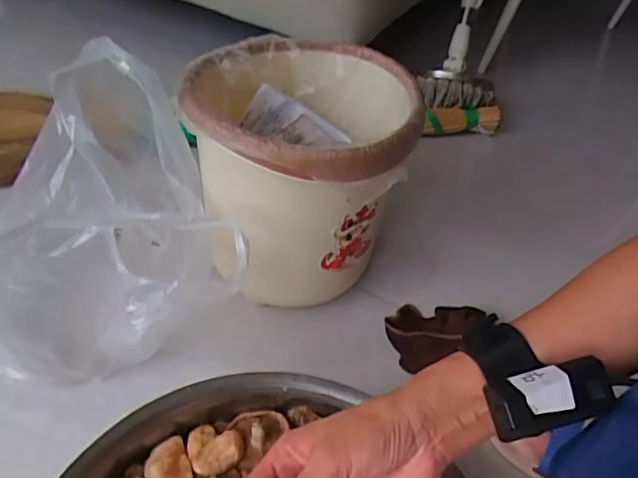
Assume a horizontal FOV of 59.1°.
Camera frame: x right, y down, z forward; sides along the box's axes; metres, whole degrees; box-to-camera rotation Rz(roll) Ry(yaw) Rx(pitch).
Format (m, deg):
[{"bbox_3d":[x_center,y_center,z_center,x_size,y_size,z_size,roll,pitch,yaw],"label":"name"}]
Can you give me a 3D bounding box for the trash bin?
[{"bbox_3d":[-0.020,-0.063,0.652,0.235,0.256,0.240,-5,43,-16],"label":"trash bin"}]

